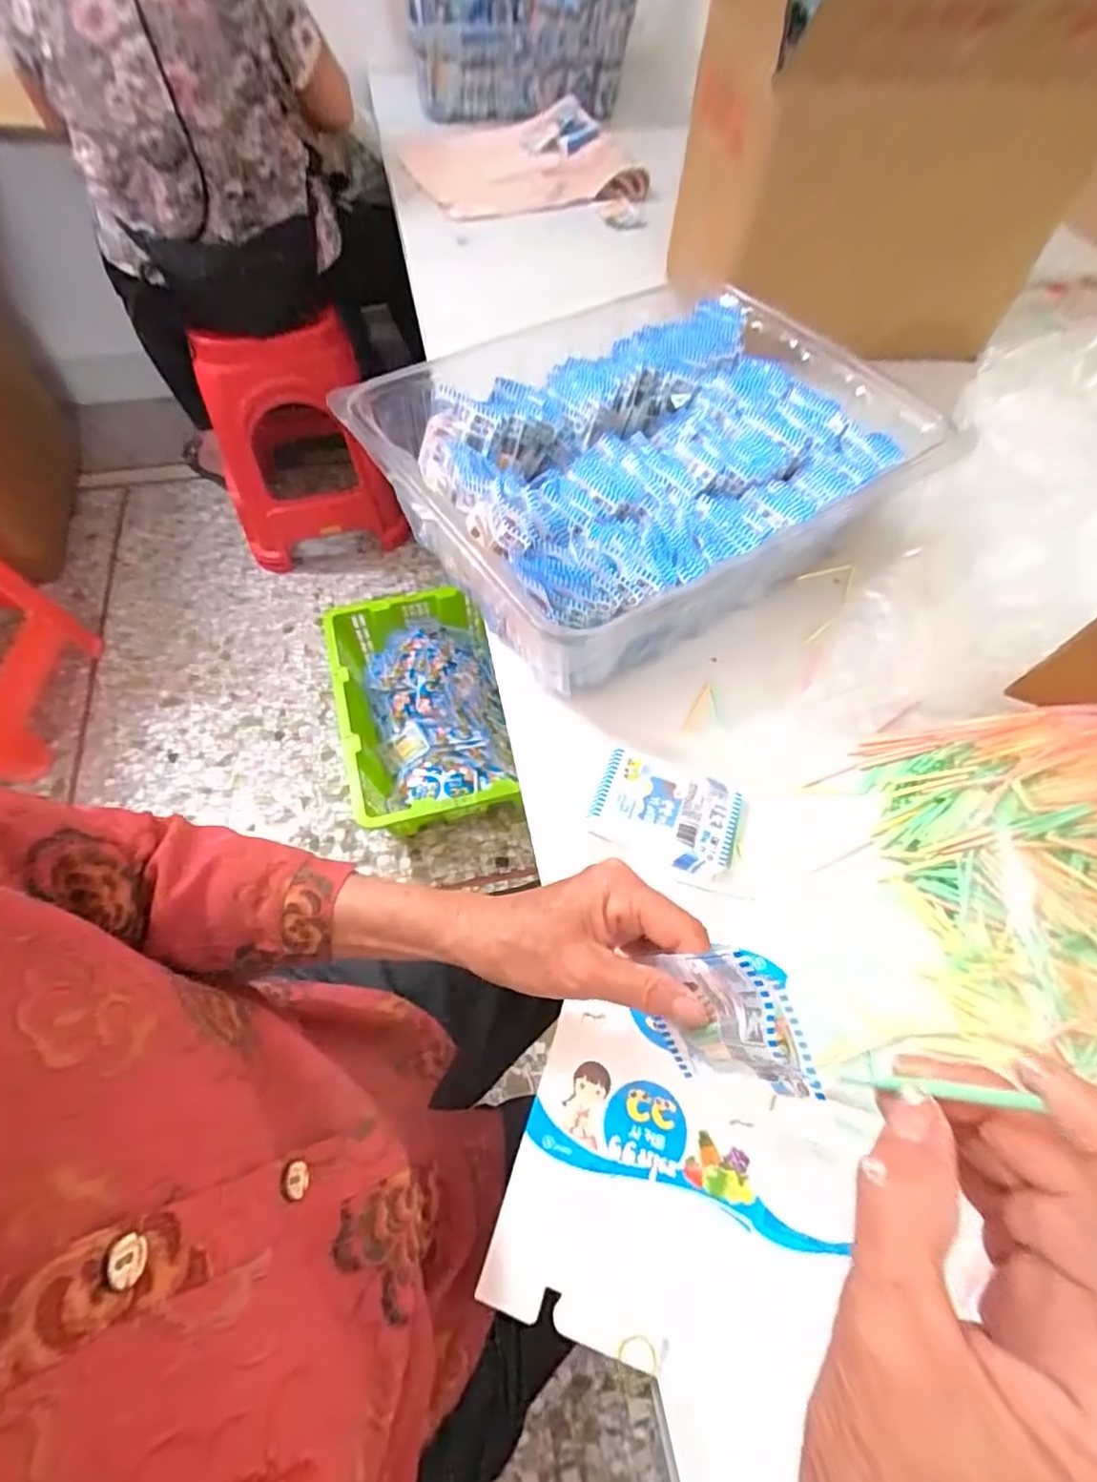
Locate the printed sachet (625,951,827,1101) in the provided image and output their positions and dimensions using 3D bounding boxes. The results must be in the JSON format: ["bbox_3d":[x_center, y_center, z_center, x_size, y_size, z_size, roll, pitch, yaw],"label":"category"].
[{"bbox_3d":[0.074,0.126,0.274,0.016,0.102,0.062,-24,76,-25],"label":"printed sachet"}]

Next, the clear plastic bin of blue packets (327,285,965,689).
[{"bbox_3d":[0.083,-0.251,0.574,0.439,0.129,0.334,-28,66,-17],"label":"clear plastic bin of blue packets"}]

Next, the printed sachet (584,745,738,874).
[{"bbox_3d":[0.090,0.054,0.470,0.106,0.017,0.073,20,61,8],"label":"printed sachet"}]

